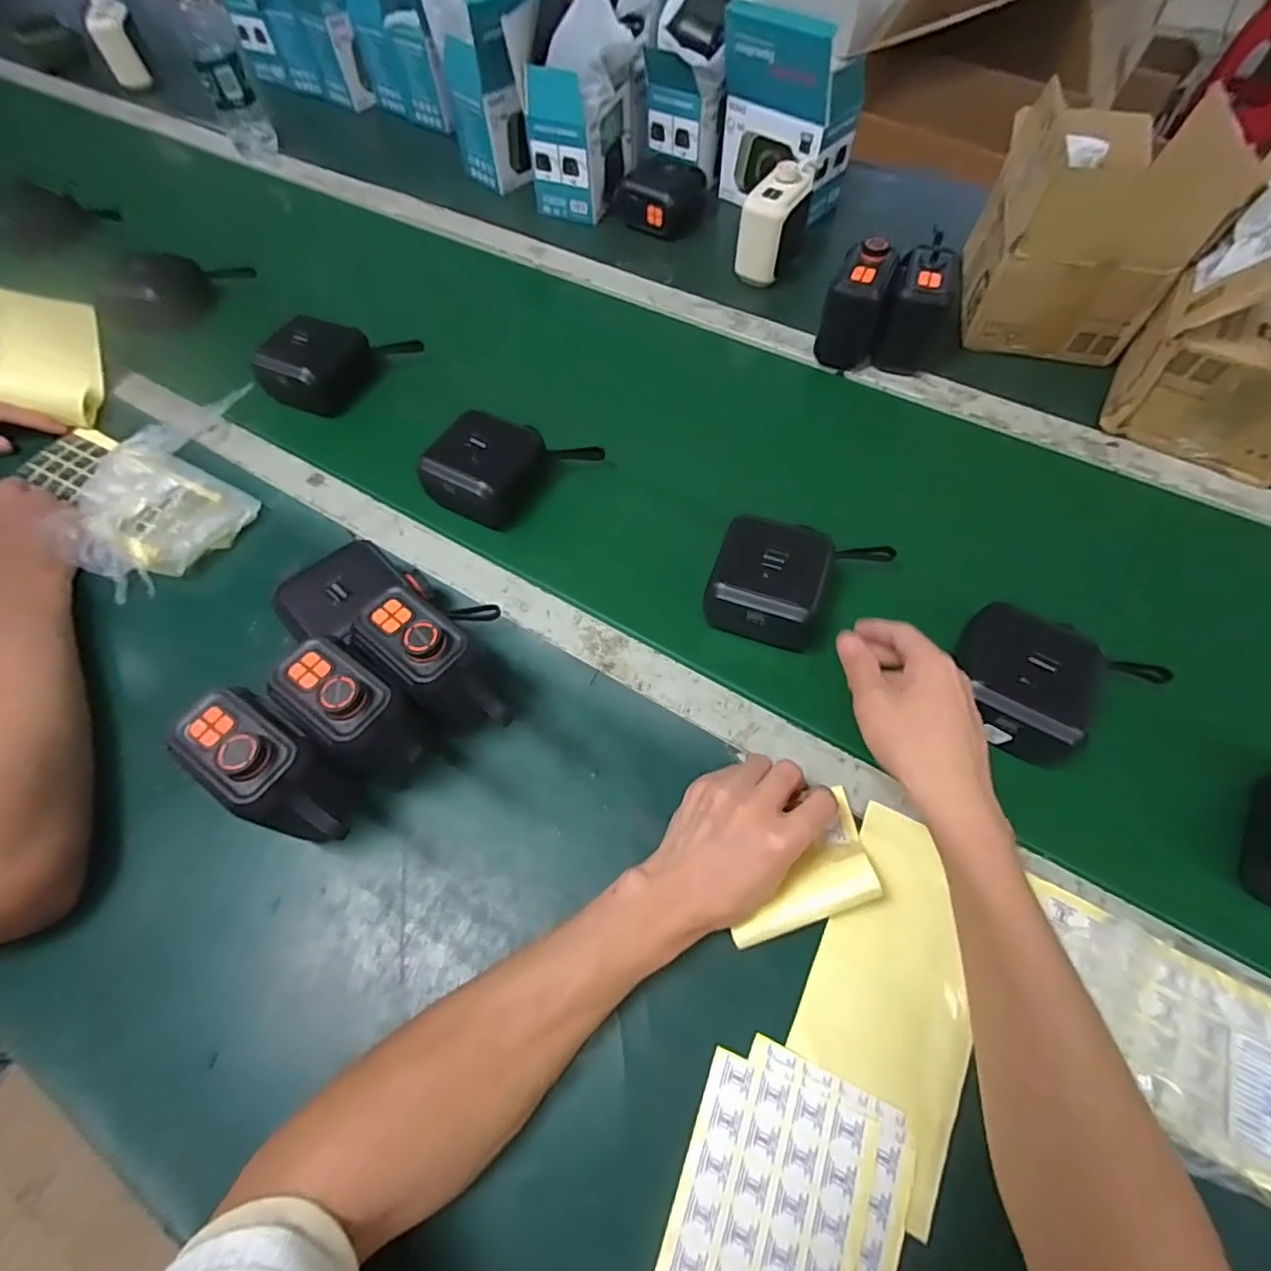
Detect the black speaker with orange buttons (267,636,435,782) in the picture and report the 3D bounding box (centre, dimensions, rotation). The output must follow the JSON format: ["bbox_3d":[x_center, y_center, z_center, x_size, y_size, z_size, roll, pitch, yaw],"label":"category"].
[{"bbox_3d":[-0.186,0.055,0.399,0.082,0.102,0.056,31,66,17],"label":"black speaker with orange buttons"}]

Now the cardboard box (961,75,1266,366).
[{"bbox_3d":[0.466,-0.437,0.617,0.163,0.165,0.229,13,62,8],"label":"cardboard box"}]

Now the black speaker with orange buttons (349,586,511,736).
[{"bbox_3d":[-0.141,0.023,0.418,0.094,0.100,0.064,39,68,20],"label":"black speaker with orange buttons"}]

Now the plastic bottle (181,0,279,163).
[{"bbox_3d":[-0.589,-0.813,0.831,0.066,0.218,0.060,-27,64,-13],"label":"plastic bottle"}]

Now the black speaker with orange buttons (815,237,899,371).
[{"bbox_3d":[0.232,-0.345,0.615,0.060,0.097,0.064,20,63,12],"label":"black speaker with orange buttons"}]

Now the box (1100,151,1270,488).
[{"bbox_3d":[0.582,-0.294,0.537,0.157,0.163,0.217,29,65,16],"label":"box"}]

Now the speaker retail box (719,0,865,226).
[{"bbox_3d":[0.192,-0.642,0.724,0.103,0.190,0.142,-41,68,-20],"label":"speaker retail box"}]

